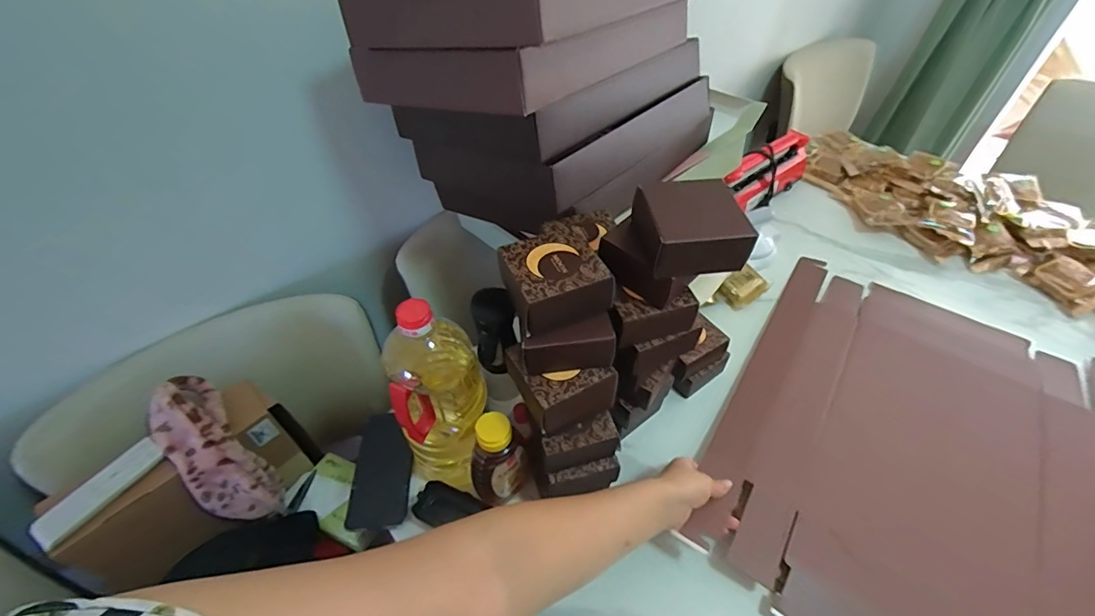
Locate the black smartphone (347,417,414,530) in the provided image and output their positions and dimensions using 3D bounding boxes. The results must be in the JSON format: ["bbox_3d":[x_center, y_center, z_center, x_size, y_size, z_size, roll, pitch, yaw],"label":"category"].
[{"bbox_3d":[-0.218,0.216,0.645,0.075,0.011,0.142,2,66,0],"label":"black smartphone"}]

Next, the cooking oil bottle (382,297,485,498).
[{"bbox_3d":[-0.123,0.098,0.562,0.091,0.278,0.110,9,49,9],"label":"cooking oil bottle"}]

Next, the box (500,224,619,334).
[{"bbox_3d":[0.002,-0.025,0.485,0.094,0.057,0.096,-22,52,-18],"label":"box"}]

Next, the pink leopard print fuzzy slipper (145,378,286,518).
[{"bbox_3d":[-0.439,0.200,0.638,0.083,0.229,0.059,-34,16,-26],"label":"pink leopard print fuzzy slipper"}]

